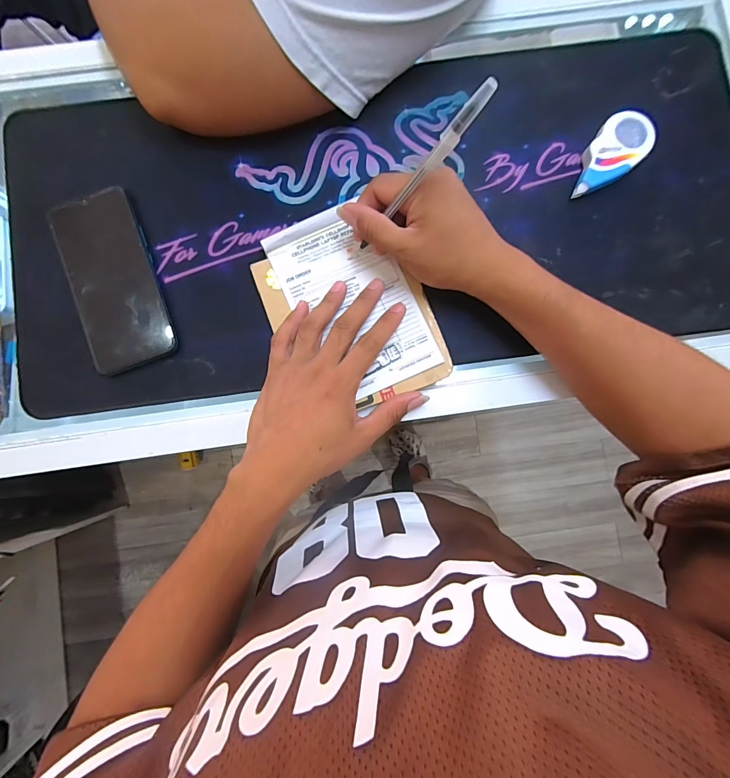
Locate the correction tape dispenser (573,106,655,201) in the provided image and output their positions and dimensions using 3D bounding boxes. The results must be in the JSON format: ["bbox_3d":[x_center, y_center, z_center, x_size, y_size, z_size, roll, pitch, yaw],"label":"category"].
[{"bbox_3d":[0.224,-0.210,0.341,0.045,0.017,0.085,35,87,2],"label":"correction tape dispenser"}]

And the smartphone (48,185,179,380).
[{"bbox_3d":[-0.228,-0.098,0.340,0.074,0.009,0.162,-19,86,-1],"label":"smartphone"}]

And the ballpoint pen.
[{"bbox_3d":[0.035,-0.148,0.271,0.007,0.153,0.010,-23,86,-33],"label":"ballpoint pen"}]

